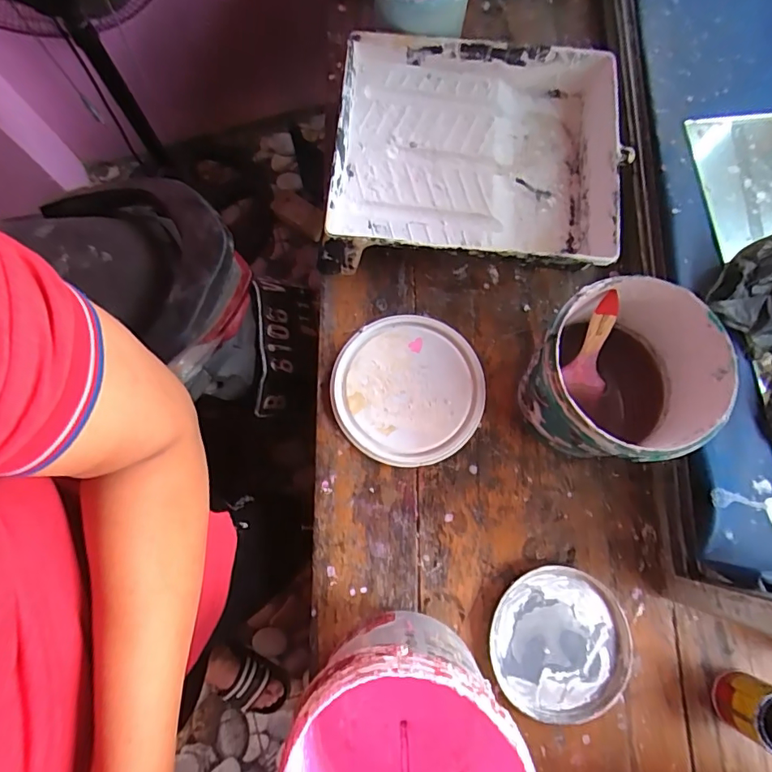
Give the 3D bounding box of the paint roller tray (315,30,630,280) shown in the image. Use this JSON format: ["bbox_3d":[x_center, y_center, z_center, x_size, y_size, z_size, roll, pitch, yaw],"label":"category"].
[{"bbox_3d":[0.111,-0.289,0.625,0.347,0.071,0.309,4,77,1],"label":"paint roller tray"}]

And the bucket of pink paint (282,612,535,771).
[{"bbox_3d":[0.017,0.301,0.418,0.178,0.193,0.161,32,79,8],"label":"bucket of pink paint"}]

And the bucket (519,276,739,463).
[{"bbox_3d":[0.228,-0.004,0.507,0.155,0.157,0.164,0,77,1],"label":"bucket"}]

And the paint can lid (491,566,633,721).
[{"bbox_3d":[0.186,0.274,0.521,0.143,0.011,0.147,0,77,1],"label":"paint can lid"}]

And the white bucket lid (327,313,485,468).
[{"bbox_3d":[0.026,0.003,0.579,0.175,0.018,0.174,0,77,1],"label":"white bucket lid"}]

